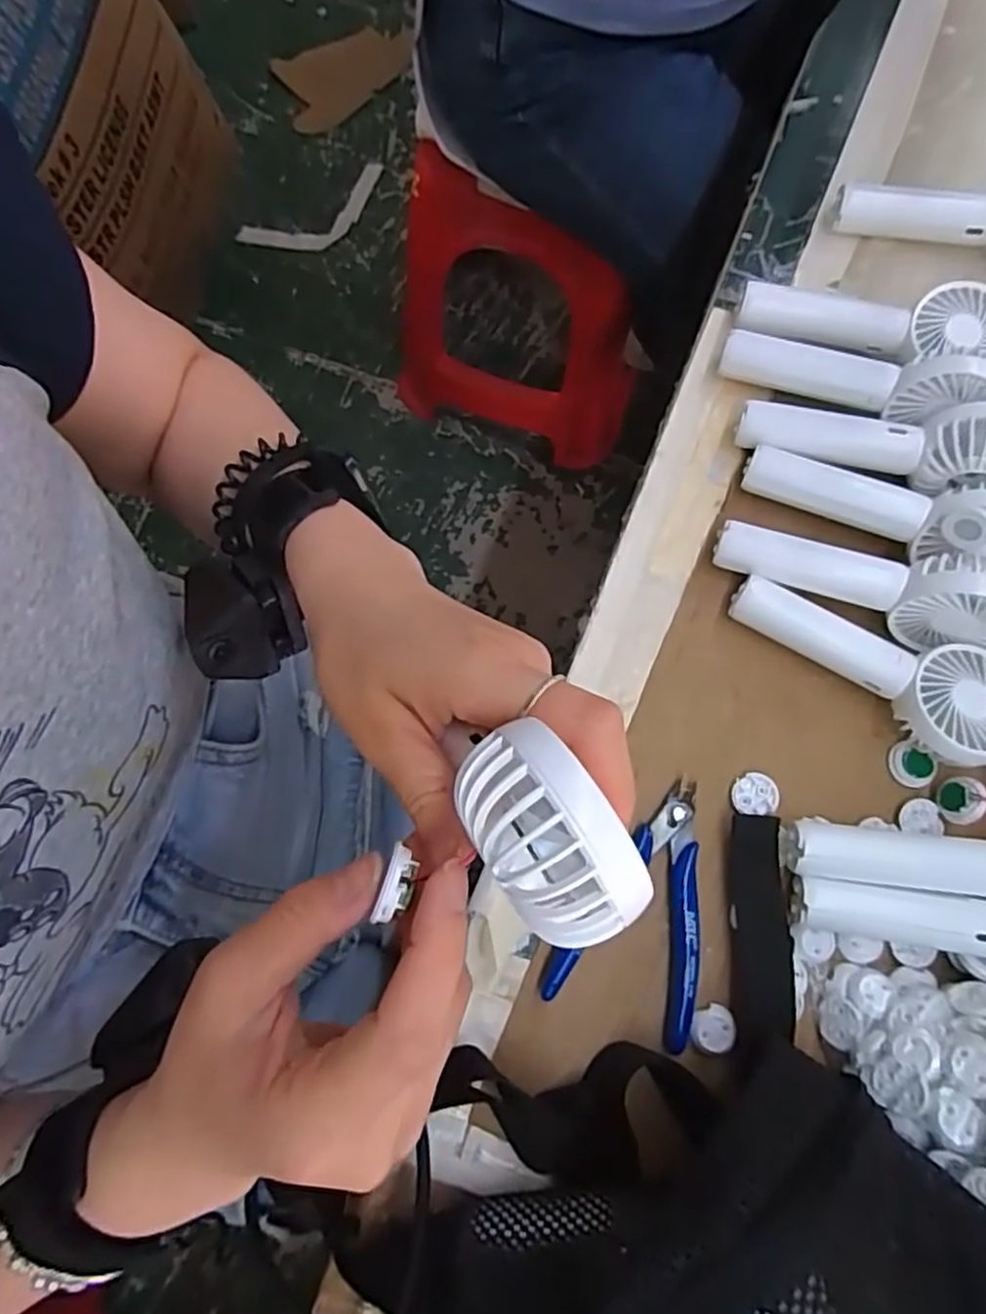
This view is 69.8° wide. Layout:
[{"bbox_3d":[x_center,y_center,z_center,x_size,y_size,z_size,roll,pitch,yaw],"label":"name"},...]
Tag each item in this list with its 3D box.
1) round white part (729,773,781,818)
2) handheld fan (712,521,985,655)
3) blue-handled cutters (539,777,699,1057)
[{"bbox_3d":[0.130,0.068,0.350,0.023,0.004,0.020,11,77,2],"label":"round white part"},{"bbox_3d":[0.183,-0.037,0.348,0.139,0.058,0.038,17,78,3],"label":"handheld fan"},{"bbox_3d":[0.075,0.117,0.336,0.069,0.011,0.113,23,78,4],"label":"blue-handled cutters"}]

